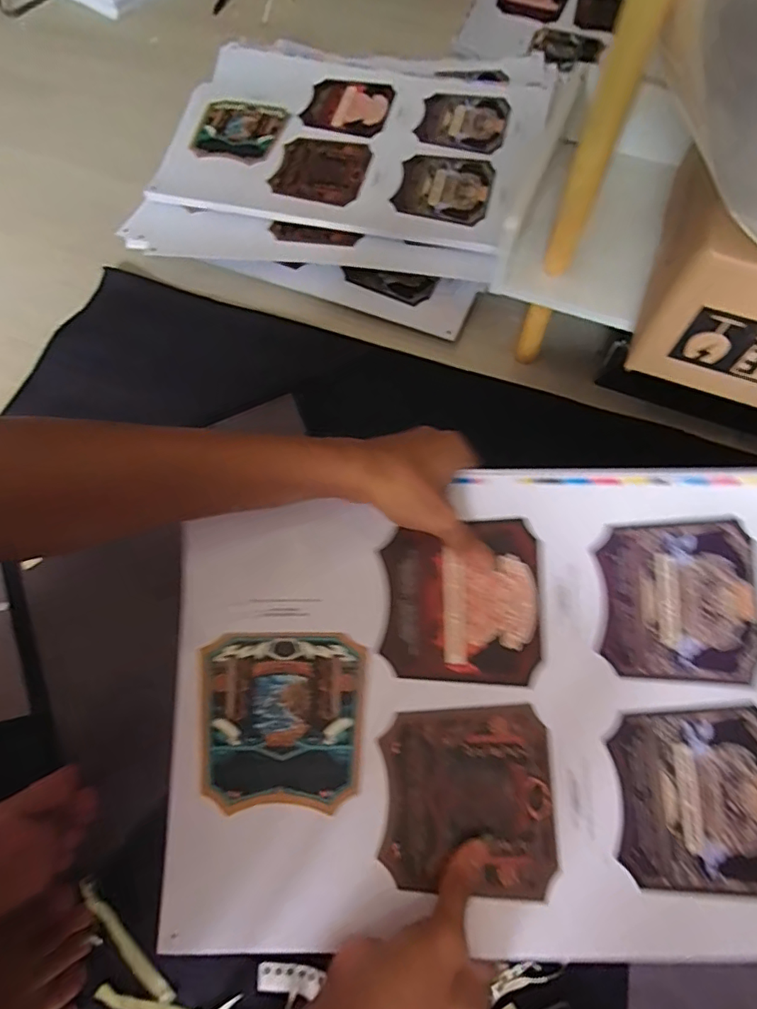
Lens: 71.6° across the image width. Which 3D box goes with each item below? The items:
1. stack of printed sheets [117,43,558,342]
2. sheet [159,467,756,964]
[{"bbox_3d":[-0.031,-0.500,0.739,0.528,0.044,0.513,17,72,8],"label":"stack of printed sheets"},{"bbox_3d":[0.097,0.139,0.384,0.490,0.072,0.319,1,67,-1],"label":"sheet"}]

